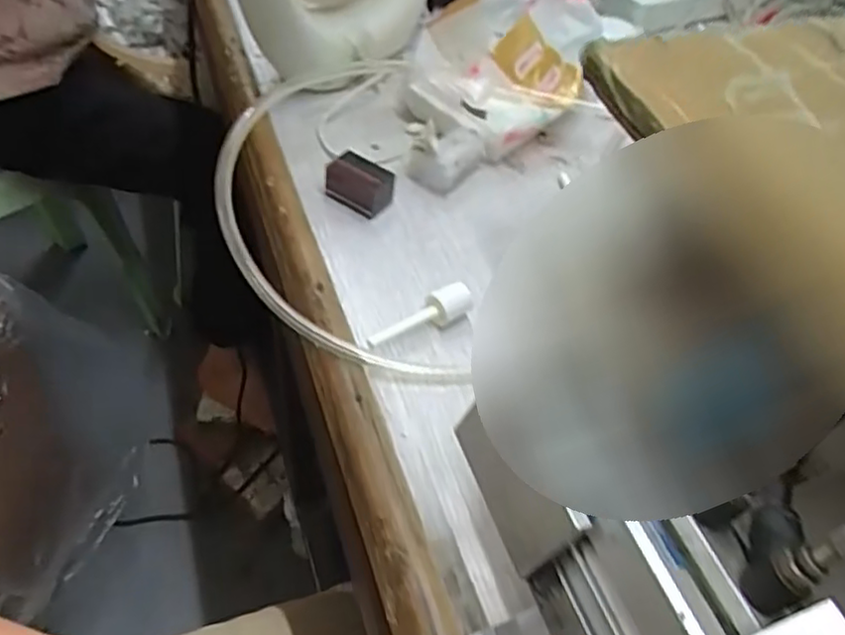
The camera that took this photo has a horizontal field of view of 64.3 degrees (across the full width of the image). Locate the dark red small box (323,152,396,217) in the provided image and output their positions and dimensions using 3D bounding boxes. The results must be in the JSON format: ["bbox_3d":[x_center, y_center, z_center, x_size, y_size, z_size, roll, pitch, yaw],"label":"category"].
[{"bbox_3d":[-0.039,-0.083,0.417,0.040,0.022,0.024,33,54,20],"label":"dark red small box"}]

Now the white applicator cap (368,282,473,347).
[{"bbox_3d":[-0.003,0.000,0.358,0.064,0.012,0.015,-23,56,-23],"label":"white applicator cap"}]

